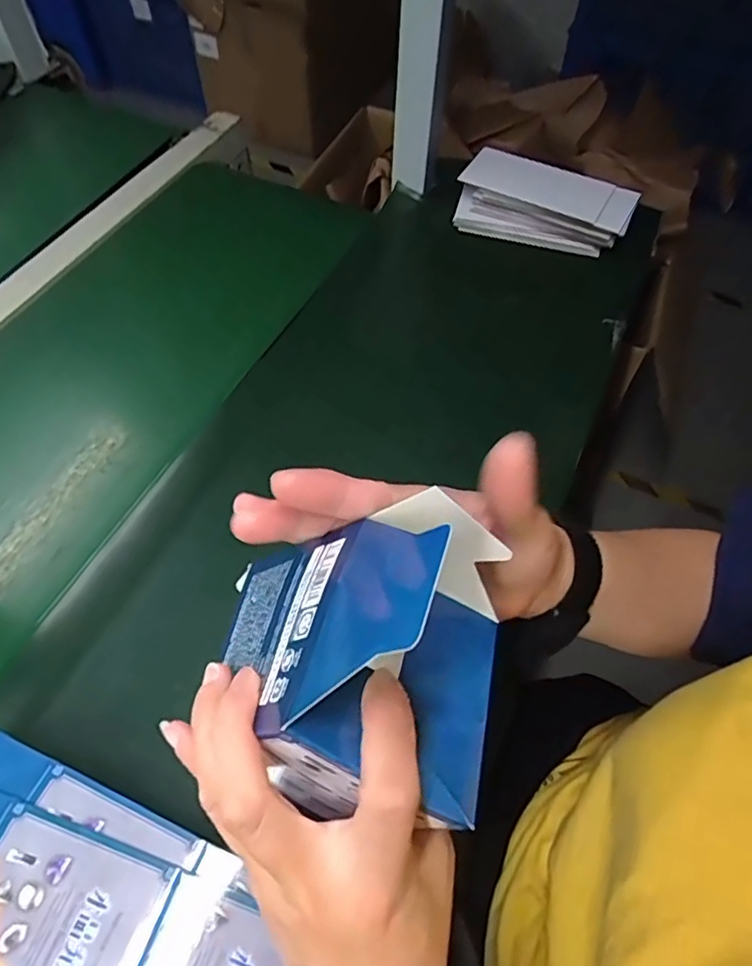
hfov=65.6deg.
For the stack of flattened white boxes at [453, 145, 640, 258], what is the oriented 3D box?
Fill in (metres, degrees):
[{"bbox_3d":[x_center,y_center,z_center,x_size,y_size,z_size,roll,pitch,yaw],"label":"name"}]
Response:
[{"bbox_3d":[0.197,-0.322,0.678,0.198,0.049,0.095,15,60,6],"label":"stack of flattened white boxes"}]

